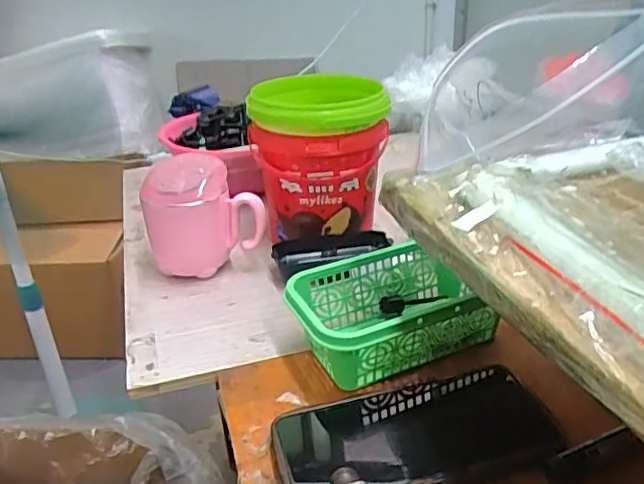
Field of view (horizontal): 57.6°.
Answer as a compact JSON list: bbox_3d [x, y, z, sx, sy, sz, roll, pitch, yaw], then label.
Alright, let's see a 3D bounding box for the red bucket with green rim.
[{"bbox_3d":[-0.006,-0.076,0.587,0.120,0.154,0.121,-2,27,1],"label":"red bucket with green rim"}]

